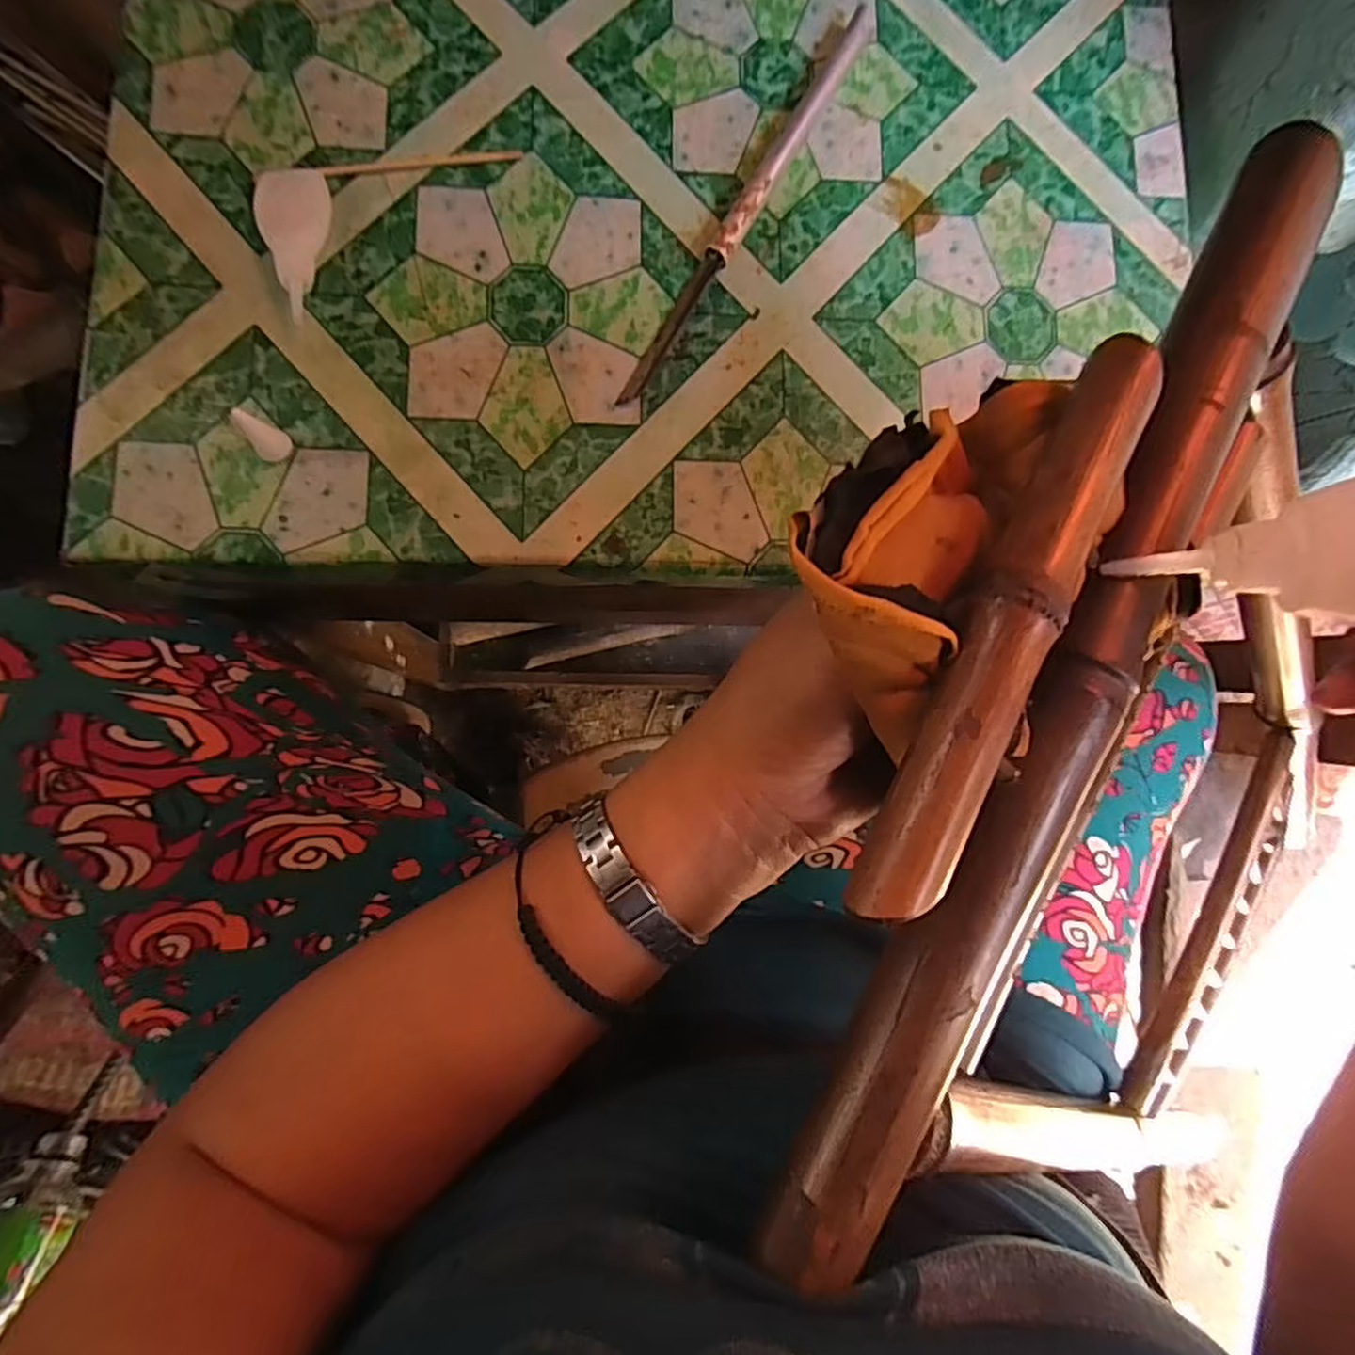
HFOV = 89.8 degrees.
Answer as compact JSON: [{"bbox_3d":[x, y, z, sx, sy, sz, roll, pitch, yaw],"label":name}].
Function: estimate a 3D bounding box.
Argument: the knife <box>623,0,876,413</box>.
[{"bbox_3d":[0.037,-0.235,0.336,0.013,0.012,0.238,31,82,-1],"label":"knife"}]

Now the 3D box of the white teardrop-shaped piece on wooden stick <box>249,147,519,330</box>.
[{"bbox_3d":[-0.148,-0.232,0.319,0.131,0.010,0.067,-43,89,-8],"label":"white teardrop-shaped piece on wooden stick"}]

